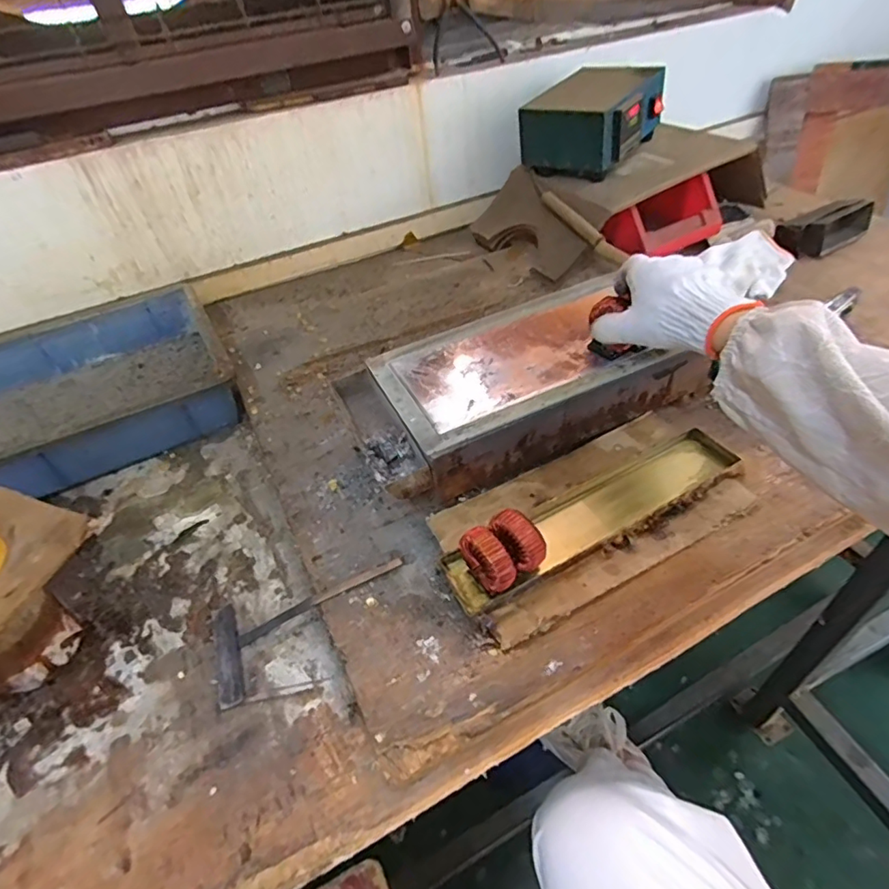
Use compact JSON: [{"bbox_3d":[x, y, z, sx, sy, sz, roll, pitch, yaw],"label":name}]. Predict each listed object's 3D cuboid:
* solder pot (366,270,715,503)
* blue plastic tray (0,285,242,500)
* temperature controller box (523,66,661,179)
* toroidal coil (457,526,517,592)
[{"bbox_3d":[0.103,-0.075,0.583,0.333,0.083,0.177,-21,46,-15],"label":"solder pot"},{"bbox_3d":[-0.504,-0.050,0.683,0.433,0.088,0.314,-27,47,-19],"label":"blue plastic tray"},{"bbox_3d":[0.239,-0.517,0.859,0.157,0.113,0.192,24,52,28],"label":"temperature controller box"},{"bbox_3d":[0.035,0.098,0.438,0.024,0.056,0.055,-31,49,-23],"label":"toroidal coil"}]

